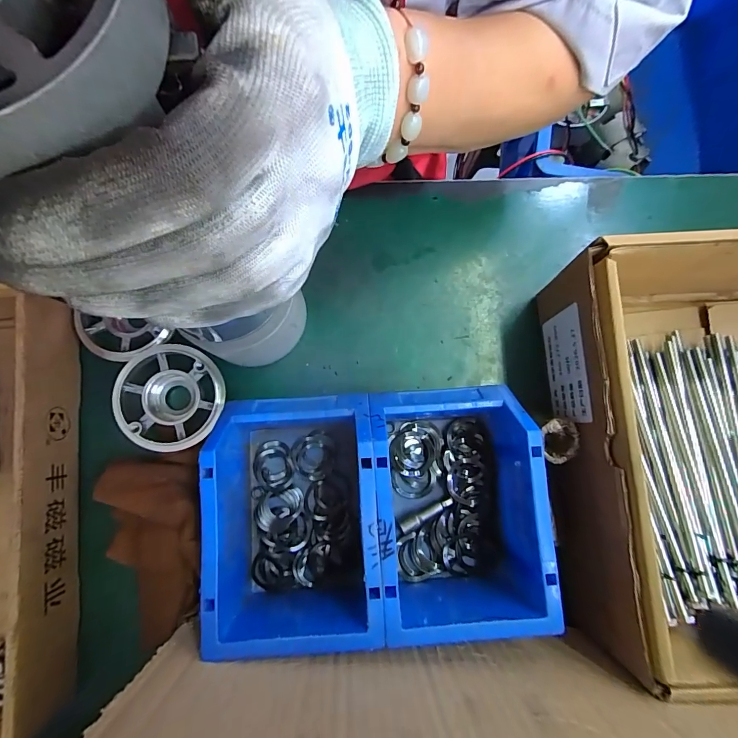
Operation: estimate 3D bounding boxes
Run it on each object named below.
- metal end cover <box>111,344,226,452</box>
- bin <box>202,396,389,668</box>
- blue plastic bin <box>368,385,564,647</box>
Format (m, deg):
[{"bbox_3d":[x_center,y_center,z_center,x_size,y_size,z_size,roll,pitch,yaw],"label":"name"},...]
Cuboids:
[{"bbox_3d":[-0.152,0.023,0.305,0.077,0.027,0.079,-8,82,-2],"label":"metal end cover"},{"bbox_3d":[-0.049,0.101,0.272,0.108,0.073,0.163,-3,81,-3],"label":"bin"},{"bbox_3d":[0.057,0.093,0.272,0.106,0.065,0.161,-2,81,-2],"label":"blue plastic bin"}]

